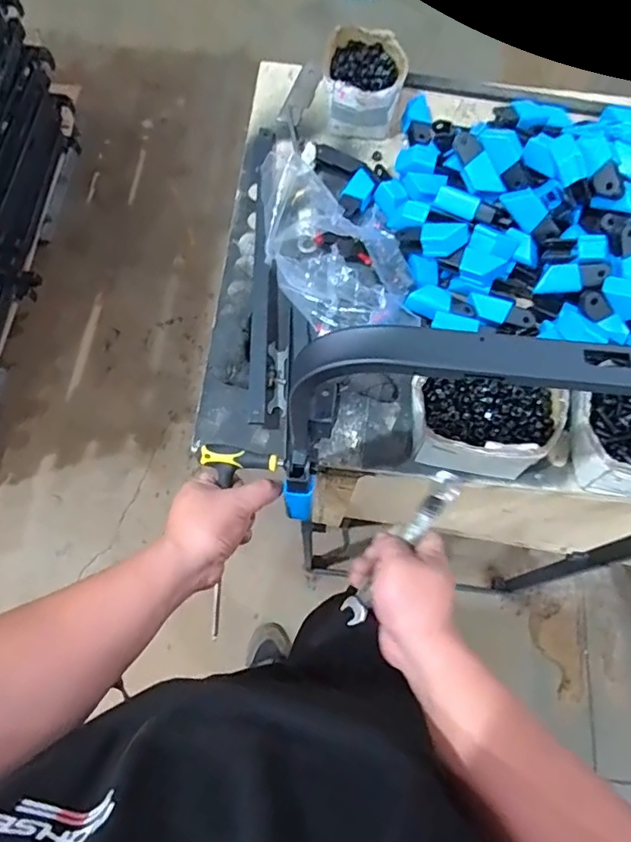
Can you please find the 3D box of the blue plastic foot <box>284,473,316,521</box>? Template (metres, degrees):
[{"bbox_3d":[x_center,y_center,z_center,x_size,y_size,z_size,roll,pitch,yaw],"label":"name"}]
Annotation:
[{"bbox_3d":[-0.017,0.077,0.542,0.028,0.056,0.024,11,30,4],"label":"blue plastic foot"}]

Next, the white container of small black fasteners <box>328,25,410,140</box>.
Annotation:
[{"bbox_3d":[0.069,-0.491,0.780,0.114,0.071,0.137,4,73,1],"label":"white container of small black fasteners"}]

